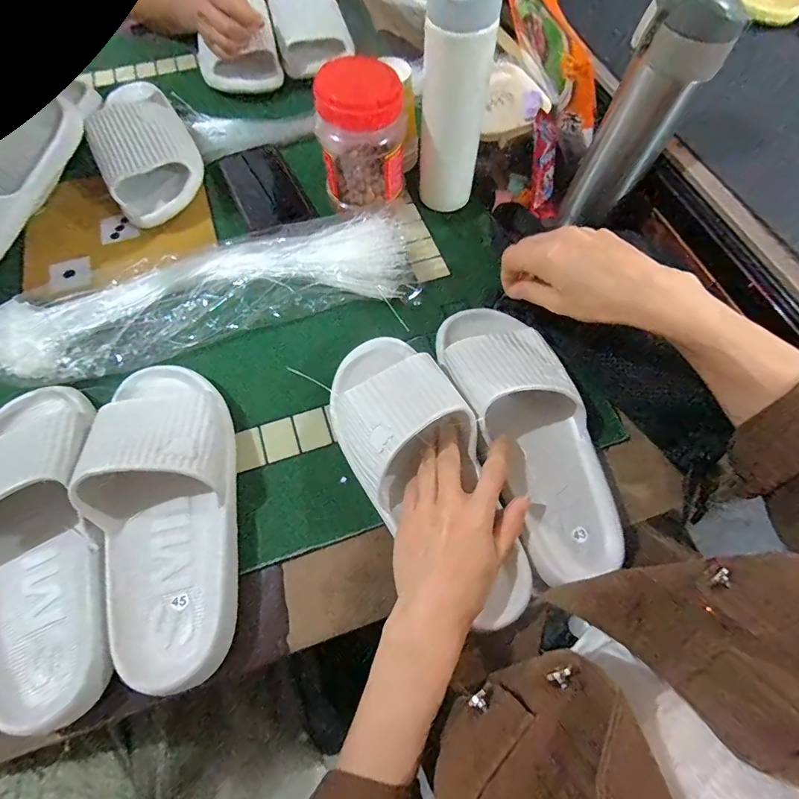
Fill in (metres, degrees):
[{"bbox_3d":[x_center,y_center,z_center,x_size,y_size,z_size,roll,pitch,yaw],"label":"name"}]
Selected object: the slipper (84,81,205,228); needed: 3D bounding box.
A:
[{"bbox_3d":[-0.315,-0.319,0.511,0.109,0.069,0.223,-26,67,-10],"label":"slipper"}]

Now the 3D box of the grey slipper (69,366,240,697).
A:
[{"bbox_3d":[-0.190,0.079,0.332,0.099,0.070,0.255,-10,65,-3],"label":"grey slipper"}]

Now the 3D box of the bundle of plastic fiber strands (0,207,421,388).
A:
[{"bbox_3d":[-0.184,-0.119,0.426,0.403,0.057,0.124,-17,66,-6],"label":"bundle of plastic fiber strands"}]

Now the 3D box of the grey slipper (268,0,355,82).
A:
[{"bbox_3d":[-0.136,-0.568,0.634,0.109,0.047,0.211,-17,66,-6],"label":"grey slipper"}]

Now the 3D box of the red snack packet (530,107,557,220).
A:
[{"bbox_3d":[0.172,-0.276,0.495,0.027,0.018,0.114,-4,102,0],"label":"red snack packet"}]

